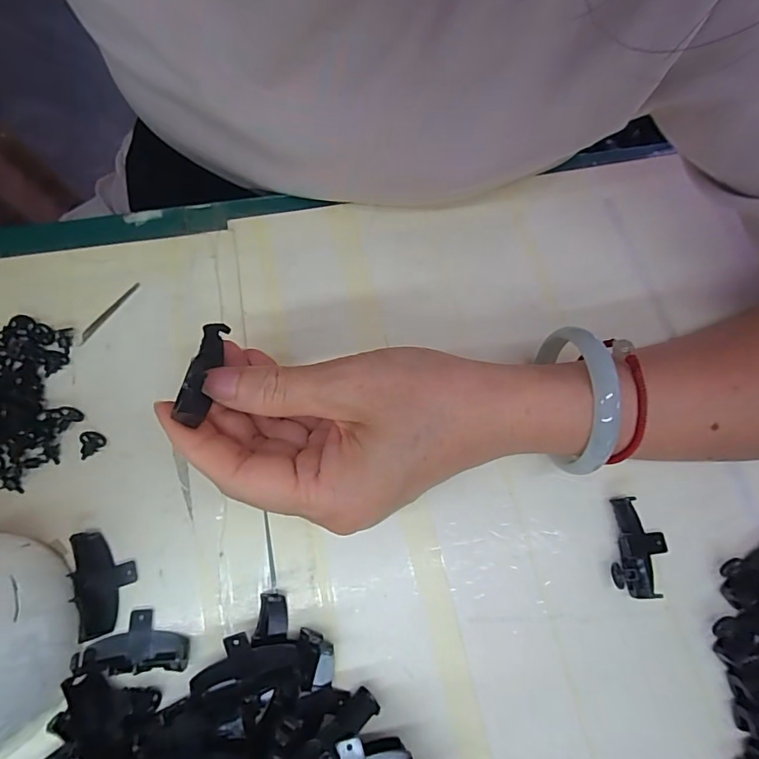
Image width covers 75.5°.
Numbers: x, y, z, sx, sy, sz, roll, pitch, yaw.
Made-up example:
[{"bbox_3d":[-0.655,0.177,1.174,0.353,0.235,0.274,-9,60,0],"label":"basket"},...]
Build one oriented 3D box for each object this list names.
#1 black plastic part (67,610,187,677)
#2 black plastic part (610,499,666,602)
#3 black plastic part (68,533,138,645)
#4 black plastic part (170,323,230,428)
[{"bbox_3d":[-0.099,0.104,0.195,0.044,0.011,0.021,-1,71,-3],"label":"black plastic part"},{"bbox_3d":[0.115,0.074,0.215,0.024,0.011,0.040,8,71,0],"label":"black plastic part"},{"bbox_3d":[-0.115,0.083,0.203,0.023,0.008,0.041,-19,73,-9],"label":"black plastic part"},{"bbox_3d":[-0.067,-0.004,0.188,0.012,0.008,0.039,9,65,1],"label":"black plastic part"}]

